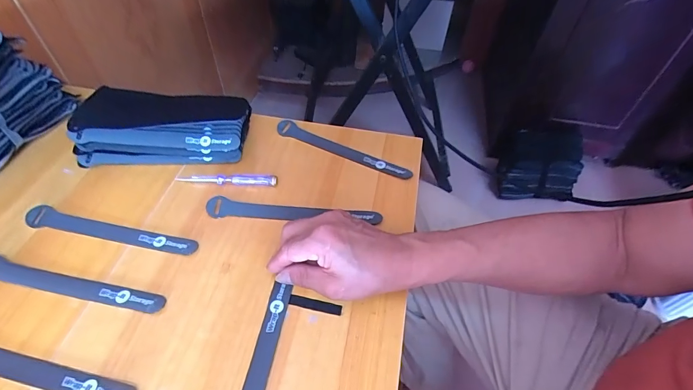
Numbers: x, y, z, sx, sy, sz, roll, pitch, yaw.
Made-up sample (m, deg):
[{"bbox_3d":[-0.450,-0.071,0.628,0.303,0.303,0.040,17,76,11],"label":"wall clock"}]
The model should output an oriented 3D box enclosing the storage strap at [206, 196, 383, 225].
[{"bbox_3d":[-0.060,0.019,0.415,0.198,0.006,0.022,4,51,1],"label":"storage strap"}]

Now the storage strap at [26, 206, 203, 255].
[{"bbox_3d":[-0.258,0.040,0.393,0.197,0.004,0.023,11,52,7],"label":"storage strap"}]

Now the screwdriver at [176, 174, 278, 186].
[{"bbox_3d":[-0.145,-0.019,0.439,0.121,0.014,0.010,3,51,0],"label":"screwdriver"}]

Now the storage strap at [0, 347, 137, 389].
[{"bbox_3d":[-0.270,0.148,0.305,0.194,0.006,0.024,12,52,8],"label":"storage strap"}]

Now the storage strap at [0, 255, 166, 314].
[{"bbox_3d":[-0.273,0.088,0.352,0.196,0.007,0.025,11,52,7],"label":"storage strap"}]

